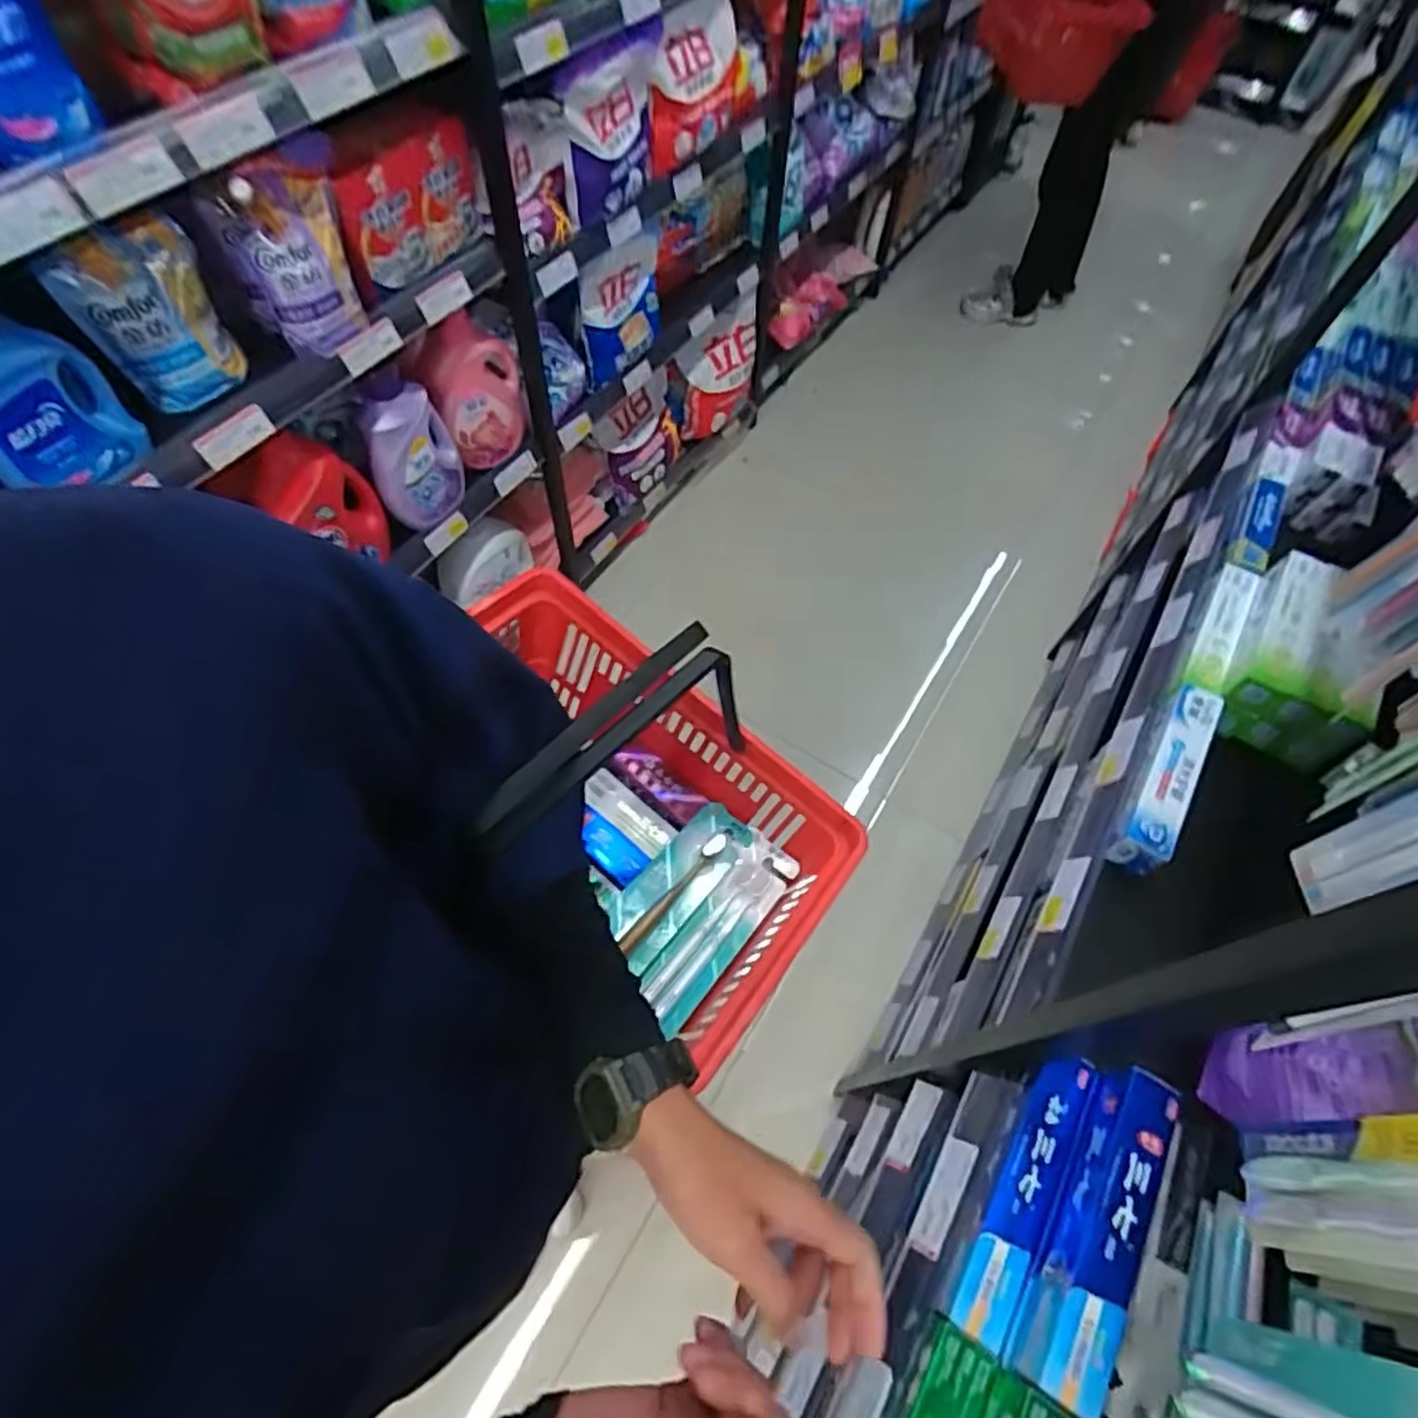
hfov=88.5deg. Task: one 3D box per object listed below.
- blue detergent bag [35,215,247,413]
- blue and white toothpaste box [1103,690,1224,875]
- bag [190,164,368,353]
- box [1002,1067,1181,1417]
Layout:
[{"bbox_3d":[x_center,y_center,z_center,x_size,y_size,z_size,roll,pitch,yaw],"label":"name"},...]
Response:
[{"bbox_3d":[-0.646,-0.458,0.851,0.144,0.179,0.080,-34,67,-20],"label":"blue detergent bag"},{"bbox_3d":[0.505,0.074,0.801,0.046,0.055,0.224,31,63,14],"label":"blue and white toothpaste box"},{"bbox_3d":[-0.519,-0.554,0.902,0.138,0.203,0.064,-25,64,-16],"label":"bag"},{"bbox_3d":[0.295,0.391,0.550,0.050,0.052,0.226,31,63,14],"label":"box"}]

